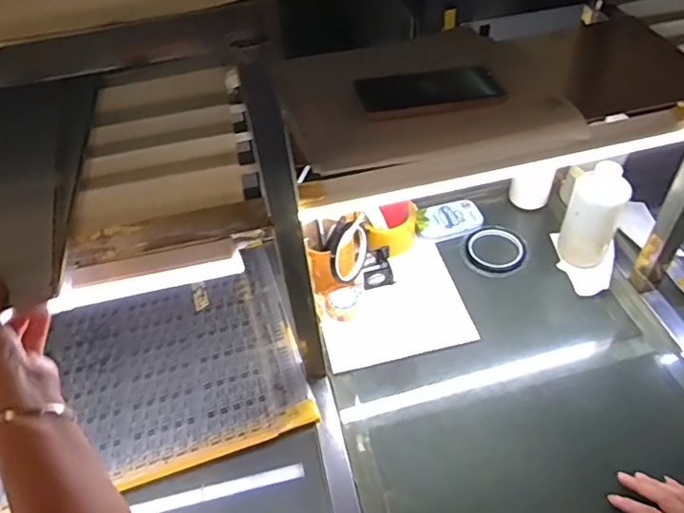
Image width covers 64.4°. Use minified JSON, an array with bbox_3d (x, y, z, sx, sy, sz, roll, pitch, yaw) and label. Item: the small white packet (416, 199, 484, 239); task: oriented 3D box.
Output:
[{"bbox_3d":[0.181,-0.061,0.923,0.111,0.022,0.061,-14,48,-8],"label":"small white packet"}]

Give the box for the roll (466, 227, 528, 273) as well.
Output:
[{"bbox_3d":[0.251,-0.012,0.887,0.095,0.010,0.092,-2,47,3],"label":"roll"}]

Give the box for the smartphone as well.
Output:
[{"bbox_3d":[0.098,-0.184,0.610,0.158,0.011,0.066,-6,60,3],"label":"smartphone"}]

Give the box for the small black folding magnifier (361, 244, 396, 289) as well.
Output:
[{"bbox_3d":[0.056,0.020,0.859,0.052,0.037,0.060,-6,47,-2],"label":"small black folding magnifier"}]

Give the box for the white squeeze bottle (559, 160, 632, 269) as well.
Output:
[{"bbox_3d":[0.378,-0.059,0.818,0.079,0.172,0.062,22,52,22],"label":"white squeeze bottle"}]

